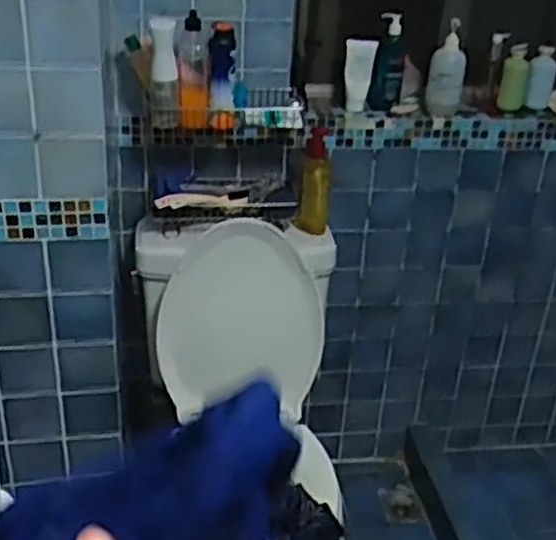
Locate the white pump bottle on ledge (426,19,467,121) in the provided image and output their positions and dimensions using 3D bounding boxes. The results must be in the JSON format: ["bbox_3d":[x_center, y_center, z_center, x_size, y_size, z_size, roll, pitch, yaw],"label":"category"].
[{"bbox_3d":[0.367,-0.438,1.637,0.078,0.177,0.060,9,29,10],"label":"white pump bottle on ledge"}]

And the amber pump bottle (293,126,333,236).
[{"bbox_3d":[0.081,-0.192,1.631,0.071,0.207,0.090,7,28,6],"label":"amber pump bottle"}]

